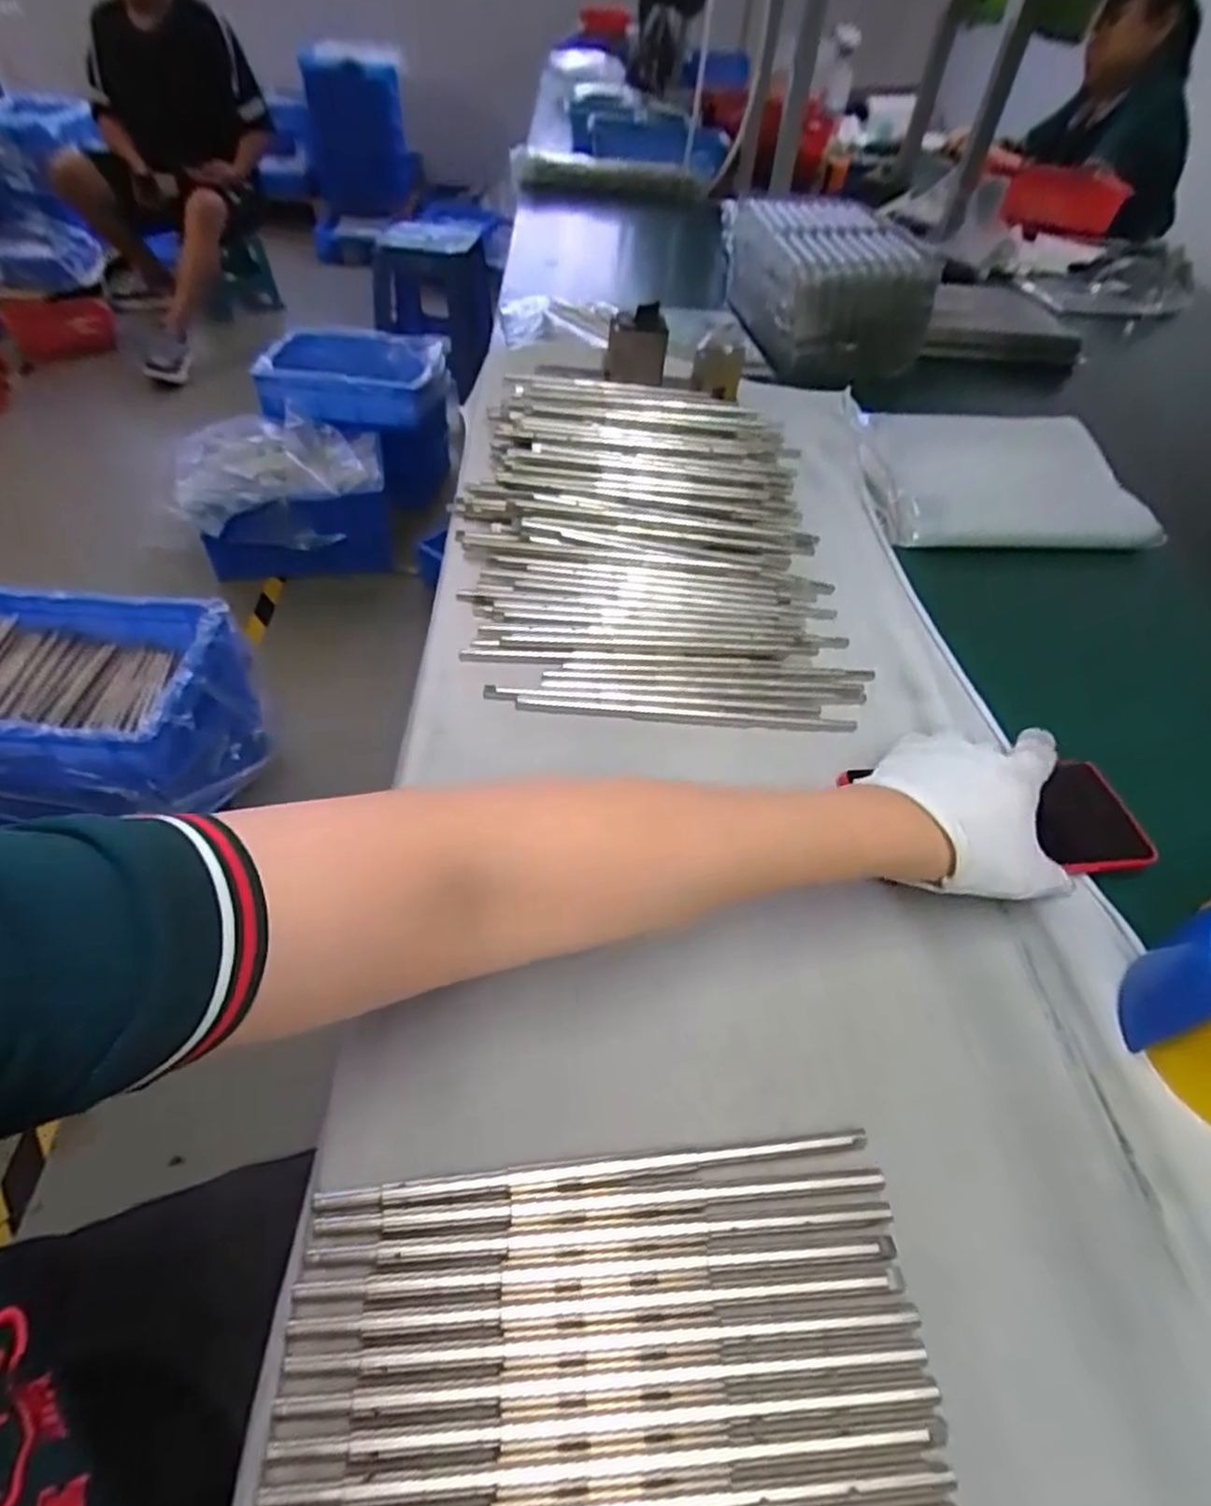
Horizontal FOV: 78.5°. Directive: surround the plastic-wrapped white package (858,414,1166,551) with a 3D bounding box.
[{"bbox_3d":[0.356,-0.252,0.677,0.245,0.046,0.163,-3,48,-7],"label":"plastic-wrapped white package"}]

